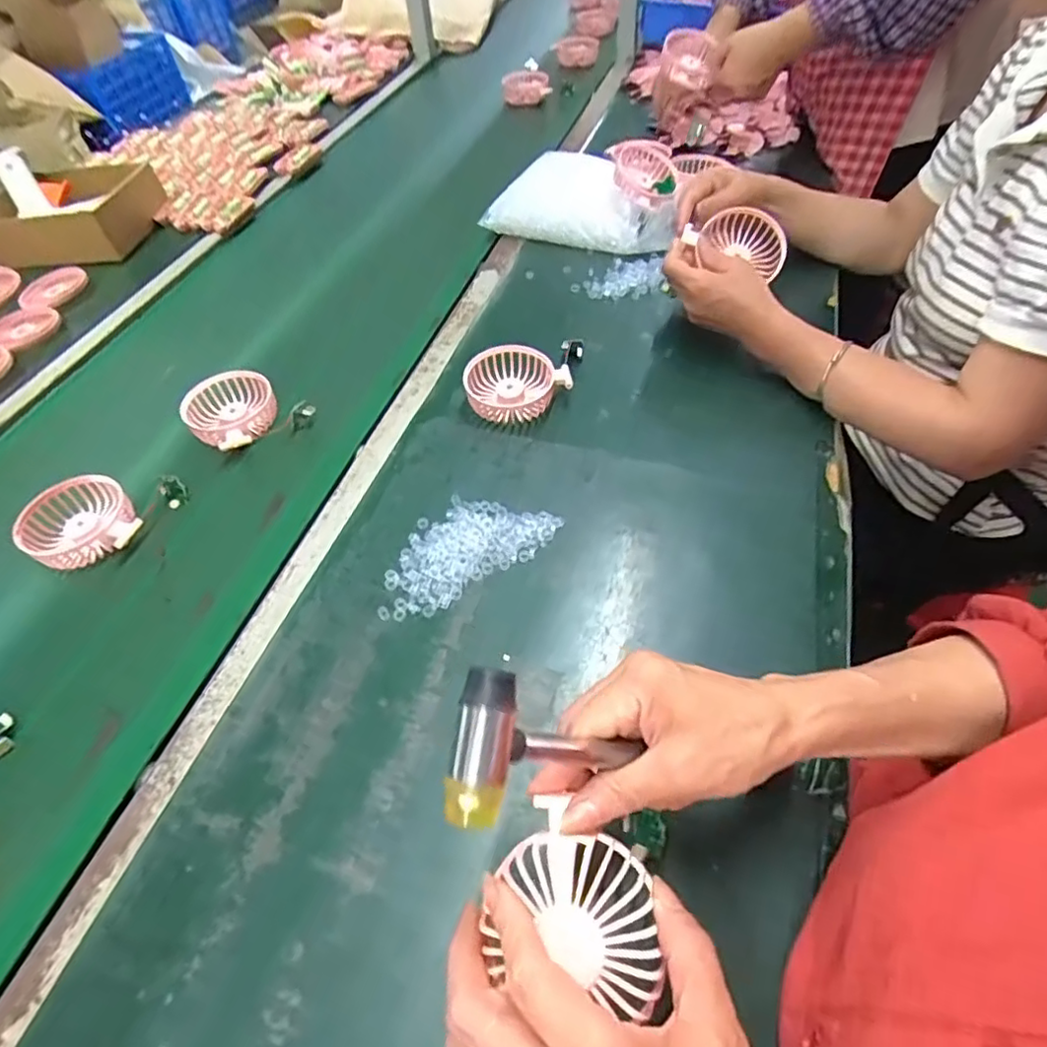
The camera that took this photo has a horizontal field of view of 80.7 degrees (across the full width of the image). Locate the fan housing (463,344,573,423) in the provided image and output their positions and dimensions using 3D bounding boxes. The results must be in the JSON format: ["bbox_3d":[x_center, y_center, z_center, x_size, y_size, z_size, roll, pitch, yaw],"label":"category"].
[{"bbox_3d":[-0.007,-0.143,0.624,0.102,0.034,0.080,-11,52,-6],"label":"fan housing"}]

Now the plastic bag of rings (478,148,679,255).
[{"bbox_3d":[0.087,-0.432,0.833,0.248,0.071,0.139,18,54,17],"label":"plastic bag of rings"}]

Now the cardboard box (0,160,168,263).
[{"bbox_3d":[-0.655,-0.452,0.892,0.217,0.059,0.189,-2,51,3],"label":"cardboard box"}]

